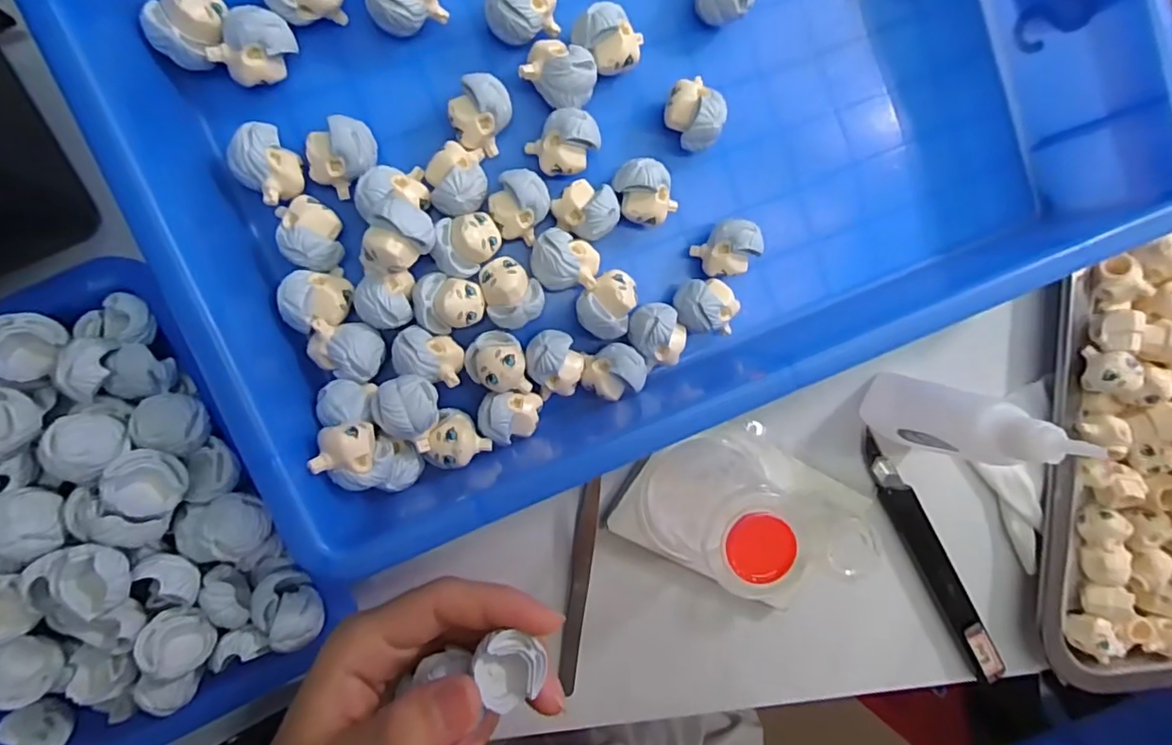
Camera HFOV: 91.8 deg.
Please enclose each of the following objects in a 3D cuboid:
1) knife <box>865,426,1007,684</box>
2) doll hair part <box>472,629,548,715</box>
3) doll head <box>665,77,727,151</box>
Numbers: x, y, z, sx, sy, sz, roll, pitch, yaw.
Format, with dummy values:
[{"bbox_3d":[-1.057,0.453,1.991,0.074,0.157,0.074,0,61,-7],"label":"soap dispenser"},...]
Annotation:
[{"bbox_3d":[0.173,0.094,0.286,0.014,0.013,0.143,-31,99,-3],"label":"knife"},{"bbox_3d":[-0.025,0.095,0.184,0.020,0.013,0.023,-40,99,-1],"label":"doll hair part"},{"bbox_3d":[0.044,-0.107,0.240,0.021,0.026,0.027,-38,99,-2],"label":"doll head"}]

